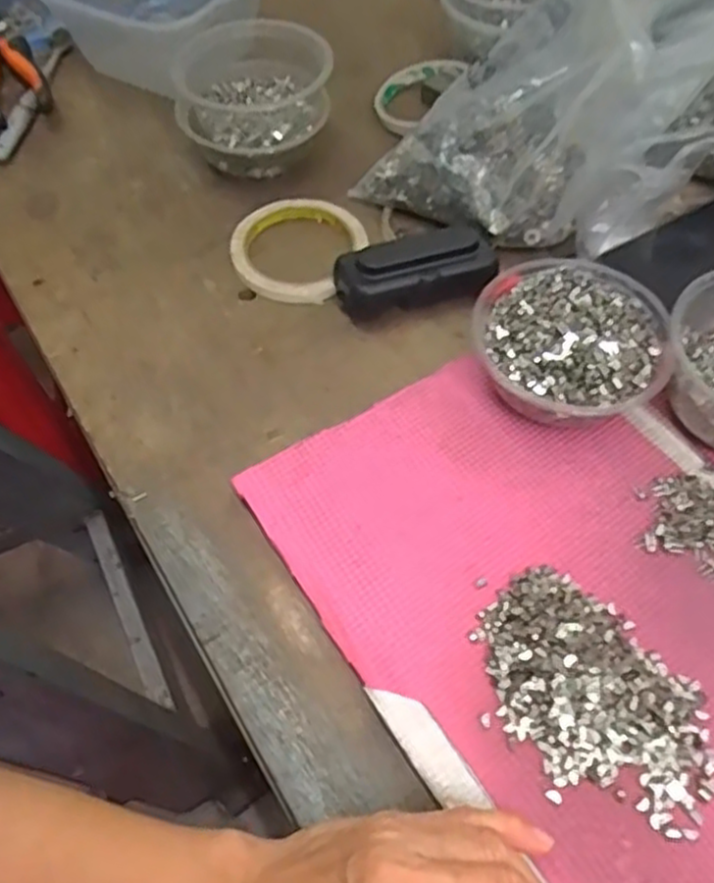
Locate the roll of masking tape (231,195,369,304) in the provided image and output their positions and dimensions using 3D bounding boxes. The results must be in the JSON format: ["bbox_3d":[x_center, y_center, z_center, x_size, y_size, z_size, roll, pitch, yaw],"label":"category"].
[{"bbox_3d":[-0.046,-0.141,0.537,0.088,0.015,0.096,-1,58,2],"label":"roll of masking tape"}]

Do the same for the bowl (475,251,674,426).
[{"bbox_3d":[0.128,-0.062,0.450,0.107,0.043,0.117,-1,58,2],"label":"bowl"}]

